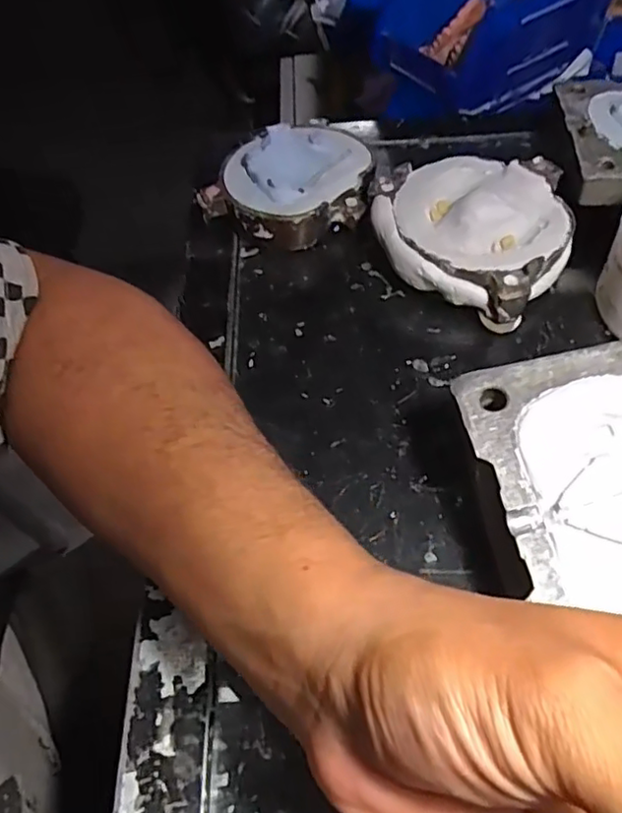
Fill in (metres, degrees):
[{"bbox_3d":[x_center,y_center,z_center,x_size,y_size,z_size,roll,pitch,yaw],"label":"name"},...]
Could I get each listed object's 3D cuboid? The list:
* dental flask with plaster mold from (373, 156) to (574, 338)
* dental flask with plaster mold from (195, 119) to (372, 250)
[{"bbox_3d":[0.089,-0.101,0.368,0.111,0.039,0.098,22,58,19],"label":"dental flask with plaster mold"},{"bbox_3d":[-0.008,-0.142,0.407,0.090,0.035,0.098,17,56,16],"label":"dental flask with plaster mold"}]

